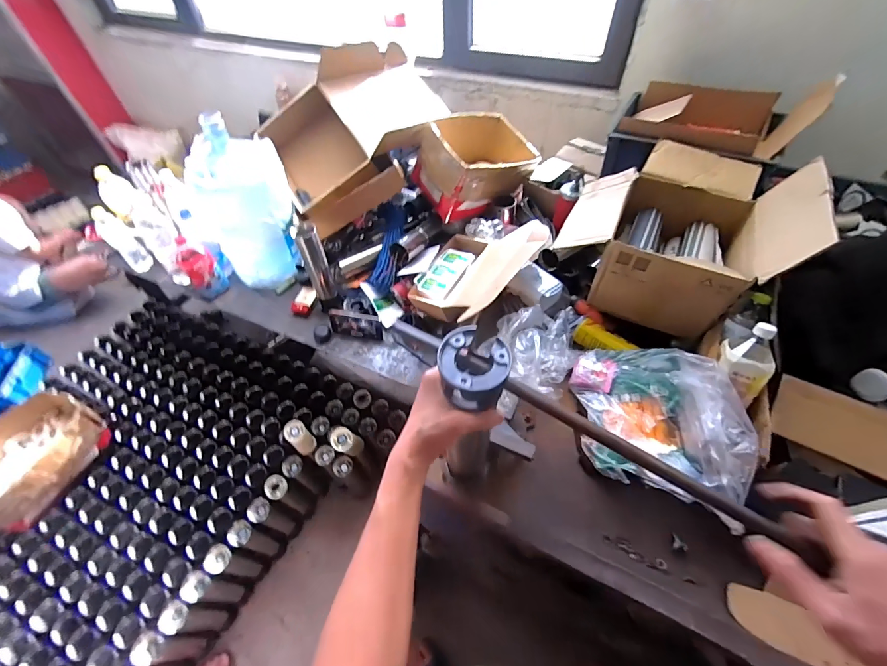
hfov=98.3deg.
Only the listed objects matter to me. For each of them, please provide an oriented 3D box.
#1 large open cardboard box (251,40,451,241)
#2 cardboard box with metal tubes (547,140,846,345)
[{"bbox_3d":[-0.307,-0.716,1.314,0.409,0.337,0.654,36,62,25],"label":"large open cardboard box"},{"bbox_3d":[0.529,-0.268,0.893,0.421,0.268,0.425,22,57,18],"label":"cardboard box with metal tubes"}]

